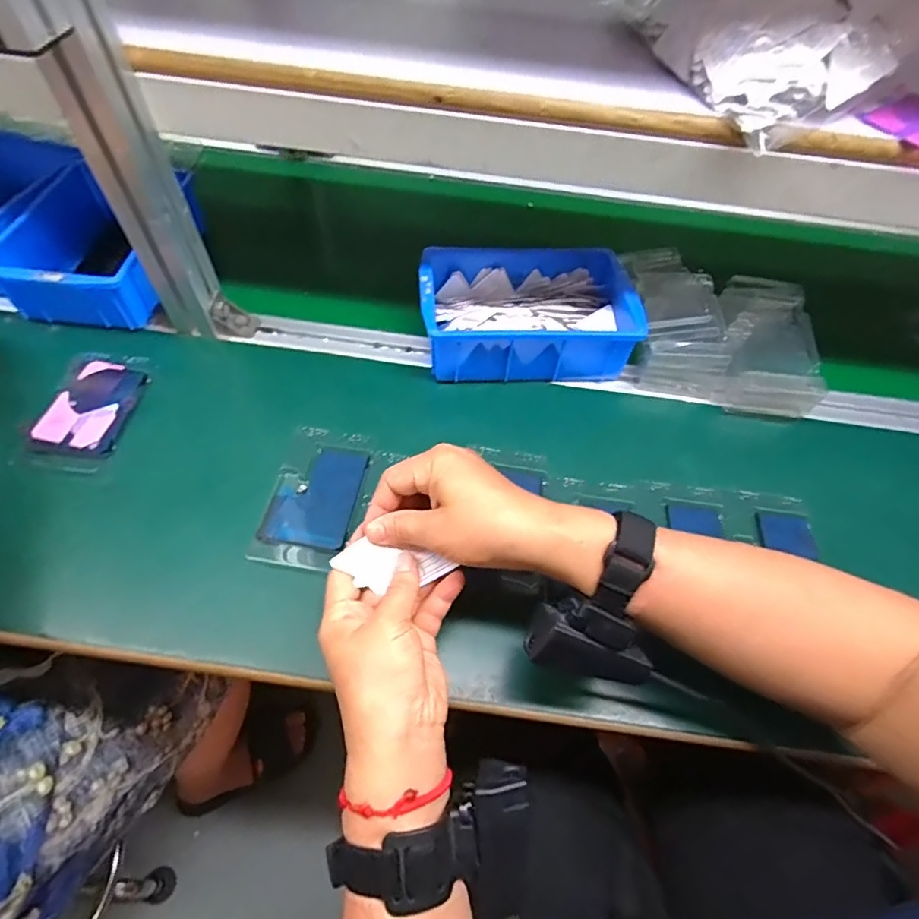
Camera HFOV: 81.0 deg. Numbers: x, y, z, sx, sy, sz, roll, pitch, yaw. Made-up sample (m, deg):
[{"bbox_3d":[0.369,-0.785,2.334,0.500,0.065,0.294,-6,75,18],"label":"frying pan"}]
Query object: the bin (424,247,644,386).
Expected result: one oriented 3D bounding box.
[{"bbox_3d":[0.064,-0.150,0.541,0.199,0.066,0.142,-2,56,-6],"label":"bin"}]

